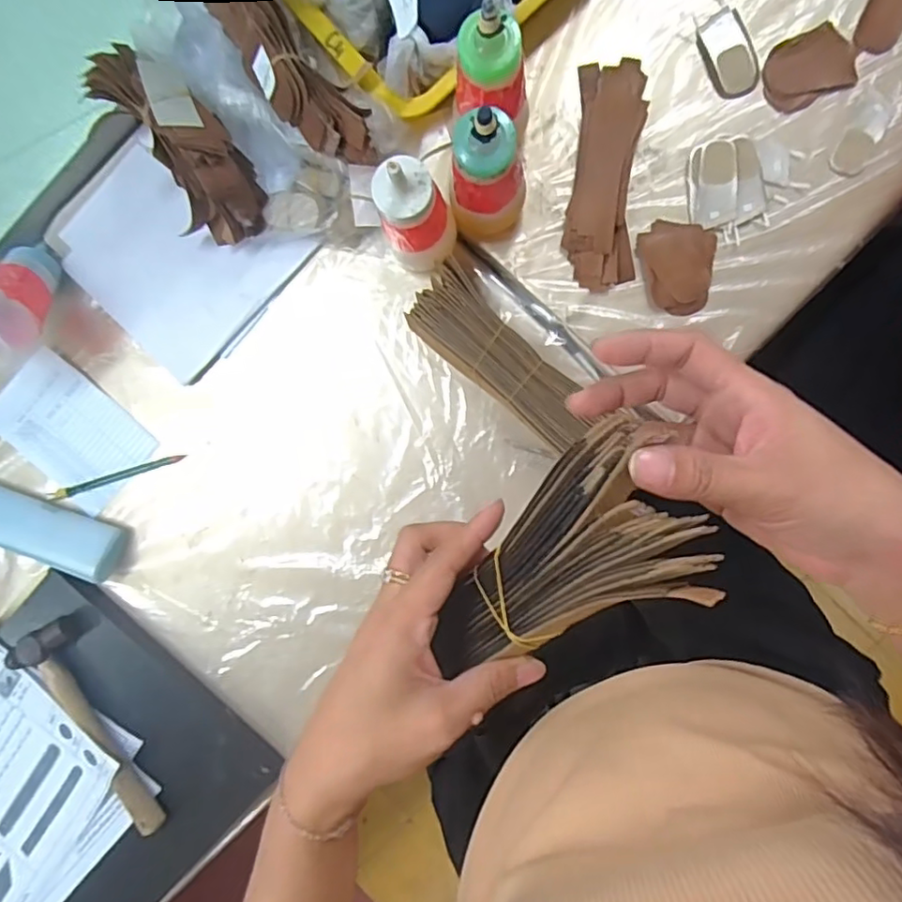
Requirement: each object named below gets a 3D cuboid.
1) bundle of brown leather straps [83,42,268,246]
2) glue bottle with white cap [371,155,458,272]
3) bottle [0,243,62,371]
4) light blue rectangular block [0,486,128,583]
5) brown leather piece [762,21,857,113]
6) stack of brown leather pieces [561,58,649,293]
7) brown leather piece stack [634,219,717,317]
[{"bbox_3d":[-0.222,-0.244,0.487,0.078,0.051,0.159,-38,121,6],"label":"bundle of brown leather straps"},{"bbox_3d":[-0.026,-0.187,0.478,0.052,0.150,0.051,0,95,4],"label":"glue bottle with white cap"},{"bbox_3d":[-0.389,-0.136,0.527,0.053,0.057,0.144,-3,51,4],"label":"bottle"},{"bbox_3d":[-0.403,0.077,0.575,0.159,0.025,0.053,18,96,2],"label":"light blue rectangular block"},{"bbox_3d":[0.312,-0.333,0.515,0.077,0.006,0.056,-24,93,5],"label":"brown leather piece"},{"bbox_3d":[0.136,-0.246,0.524,0.062,0.022,0.194,3,95,4],"label":"stack of brown leather pieces"},{"bbox_3d":[0.208,-0.166,0.528,0.064,0.015,0.084,-20,93,5],"label":"brown leather piece stack"}]

